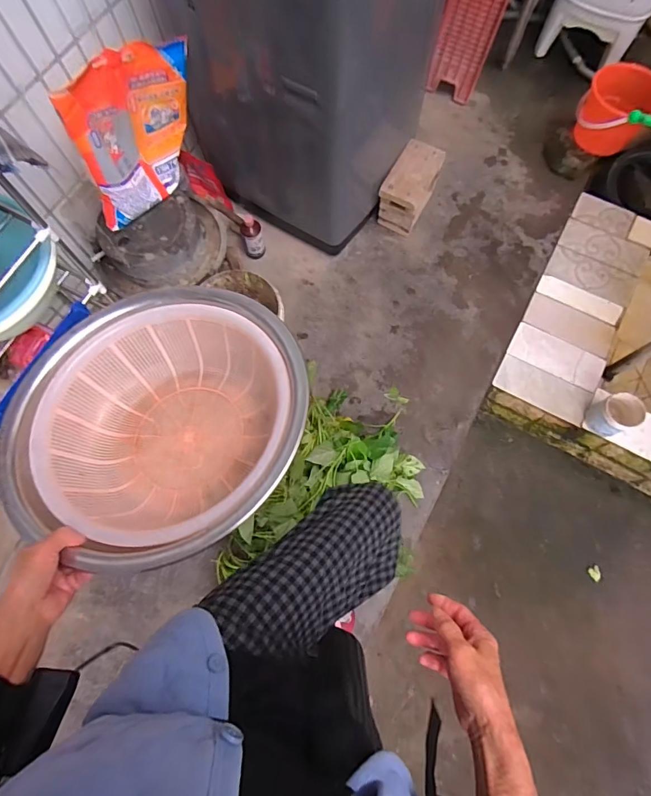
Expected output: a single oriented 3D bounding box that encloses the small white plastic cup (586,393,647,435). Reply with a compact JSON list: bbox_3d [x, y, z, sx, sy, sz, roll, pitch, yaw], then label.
[{"bbox_3d":[0.834,0.049,1.244,0.081,0.129,0.105,-42,77,-16],"label":"small white plastic cup"}]

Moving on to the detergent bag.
[{"bbox_3d":[-0.463,-0.657,1.076,0.078,0.347,0.332,41,73,12],"label":"detergent bag"}]

